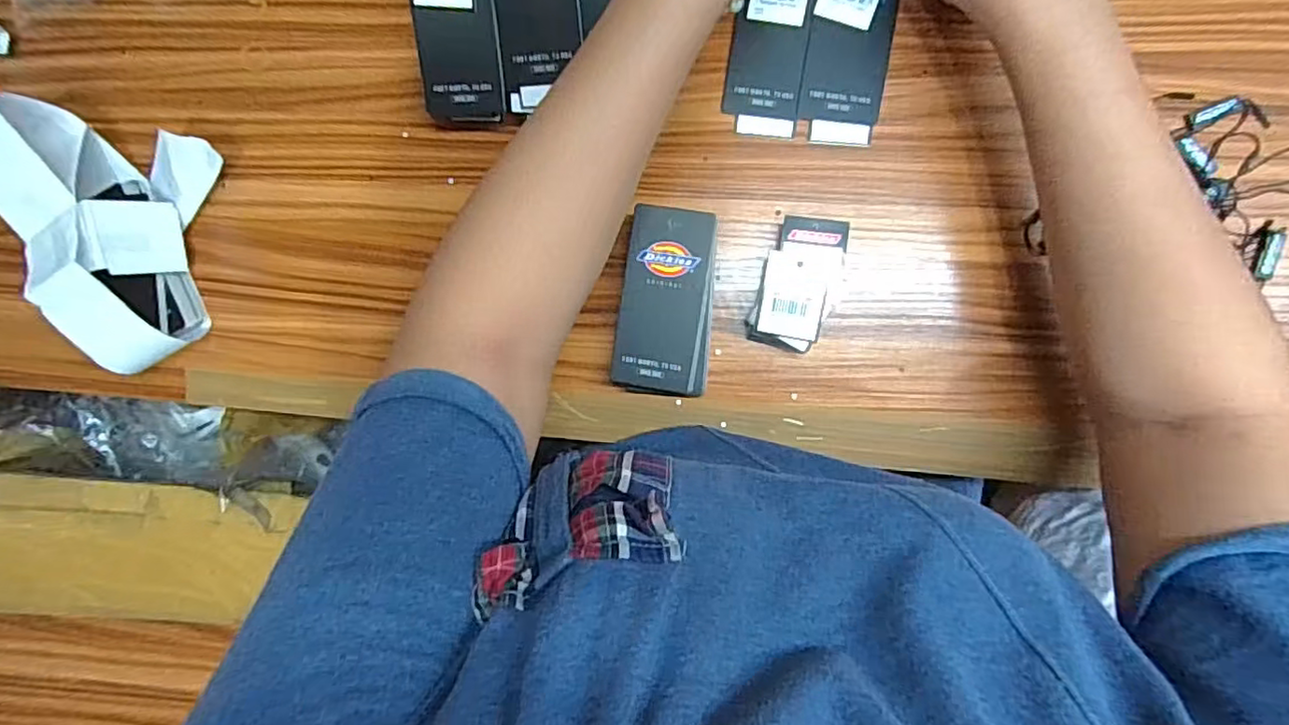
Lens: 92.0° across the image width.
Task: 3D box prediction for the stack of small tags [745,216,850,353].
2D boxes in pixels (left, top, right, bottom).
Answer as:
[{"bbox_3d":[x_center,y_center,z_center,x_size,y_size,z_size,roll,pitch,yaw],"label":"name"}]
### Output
[{"bbox_3d":[0.094,-0.048,0.380,0.045,0.025,0.078,17,95,6],"label":"stack of small tags"}]

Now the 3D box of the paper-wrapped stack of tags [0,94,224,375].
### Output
[{"bbox_3d":[-0.354,-0.081,0.401,0.123,0.084,0.156,19,95,6],"label":"paper-wrapped stack of tags"}]

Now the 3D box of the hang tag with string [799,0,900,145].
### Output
[{"bbox_3d":[0.142,-0.275,0.373,0.048,0.007,0.281,12,95,6],"label":"hang tag with string"}]

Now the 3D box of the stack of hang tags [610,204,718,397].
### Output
[{"bbox_3d":[0.015,-0.037,0.388,0.055,0.028,0.110,6,94,7],"label":"stack of hang tags"}]

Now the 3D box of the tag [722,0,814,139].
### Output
[{"bbox_3d":[0.077,-0.199,0.385,0.046,0.004,0.113,8,95,8],"label":"tag"}]

